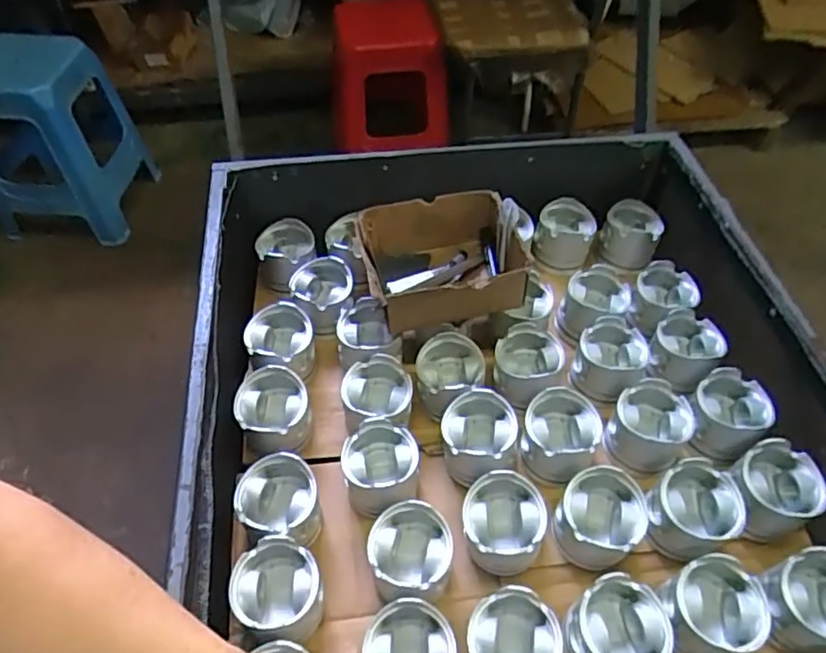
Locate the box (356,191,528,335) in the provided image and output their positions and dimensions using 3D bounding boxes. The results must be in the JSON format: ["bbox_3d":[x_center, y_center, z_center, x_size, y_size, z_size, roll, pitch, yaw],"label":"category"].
[{"bbox_3d":[0.038,-0.085,0.876,0.210,0.107,0.169,-7,52,-6],"label":"box"}]

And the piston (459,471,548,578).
[{"bbox_3d":[0.103,0.231,0.712,0.089,0.082,0.092,1,51,-1],"label":"piston"}]

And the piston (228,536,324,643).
[{"bbox_3d":[-0.147,0.293,0.673,0.089,0.090,0.092,1,51,-1],"label":"piston"}]

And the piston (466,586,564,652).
[{"bbox_3d":[0.103,0.339,0.651,0.095,0.085,0.095,1,51,-1],"label":"piston"}]

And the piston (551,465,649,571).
[{"bbox_3d":[0.217,0.226,0.718,0.095,0.079,0.098,1,51,-1],"label":"piston"}]

